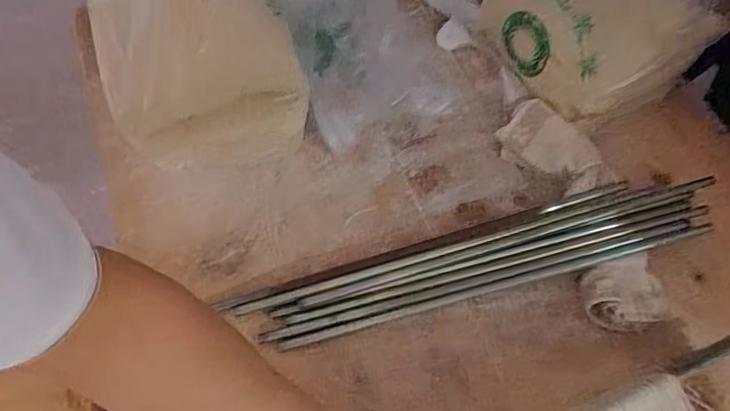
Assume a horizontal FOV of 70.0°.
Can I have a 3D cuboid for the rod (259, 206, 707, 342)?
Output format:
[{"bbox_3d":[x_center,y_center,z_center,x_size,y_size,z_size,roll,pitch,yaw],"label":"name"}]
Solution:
[{"bbox_3d":[0.160,0.075,0.627,0.569,0.016,0.013,-13,64,-11],"label":"rod"}]

